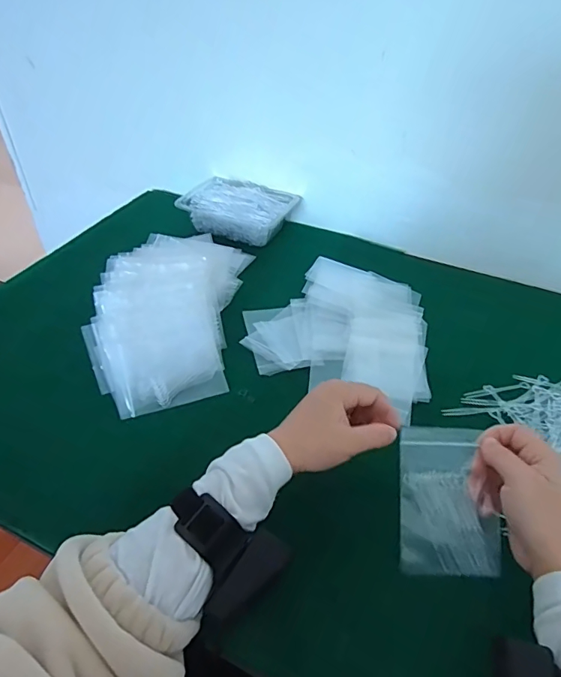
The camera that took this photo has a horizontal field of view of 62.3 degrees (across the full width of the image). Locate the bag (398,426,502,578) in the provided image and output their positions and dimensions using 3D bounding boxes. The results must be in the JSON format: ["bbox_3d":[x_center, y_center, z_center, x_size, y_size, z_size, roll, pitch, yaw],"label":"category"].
[{"bbox_3d":[0.140,0.135,0.389,0.079,0.008,0.117,0,83,6],"label":"bag"}]

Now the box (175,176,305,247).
[{"bbox_3d":[-0.070,-0.214,0.774,0.177,0.053,0.111,15,45,14],"label":"box"}]

